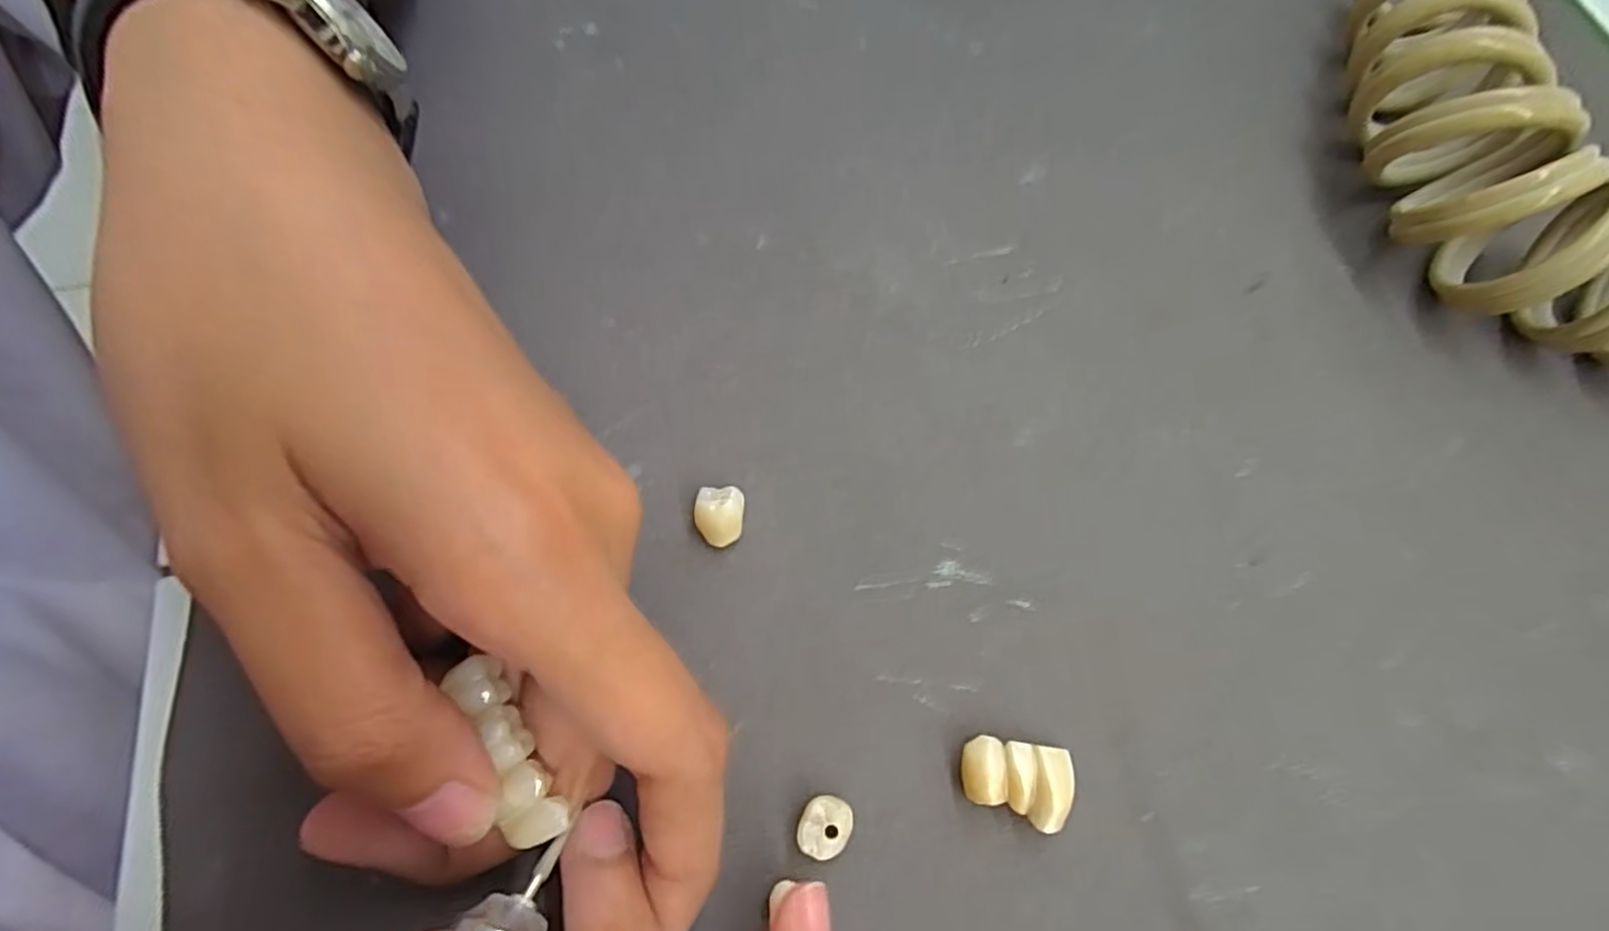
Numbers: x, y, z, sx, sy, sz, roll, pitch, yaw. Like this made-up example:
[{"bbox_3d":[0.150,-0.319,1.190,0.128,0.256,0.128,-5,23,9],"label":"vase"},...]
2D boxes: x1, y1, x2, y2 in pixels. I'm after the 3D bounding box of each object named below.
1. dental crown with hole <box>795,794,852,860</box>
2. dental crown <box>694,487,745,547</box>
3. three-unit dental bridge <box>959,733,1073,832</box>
[{"bbox_3d":[0.004,0.067,0.129,0.009,0.006,0.011,24,71,9],"label":"dental crown with hole"},{"bbox_3d":[-0.018,0.011,0.148,0.010,0.011,0.011,1,69,1],"label":"dental crown"},{"bbox_3d":[0.040,0.060,0.130,0.020,0.007,0.014,8,70,4],"label":"three-unit dental bridge"}]

